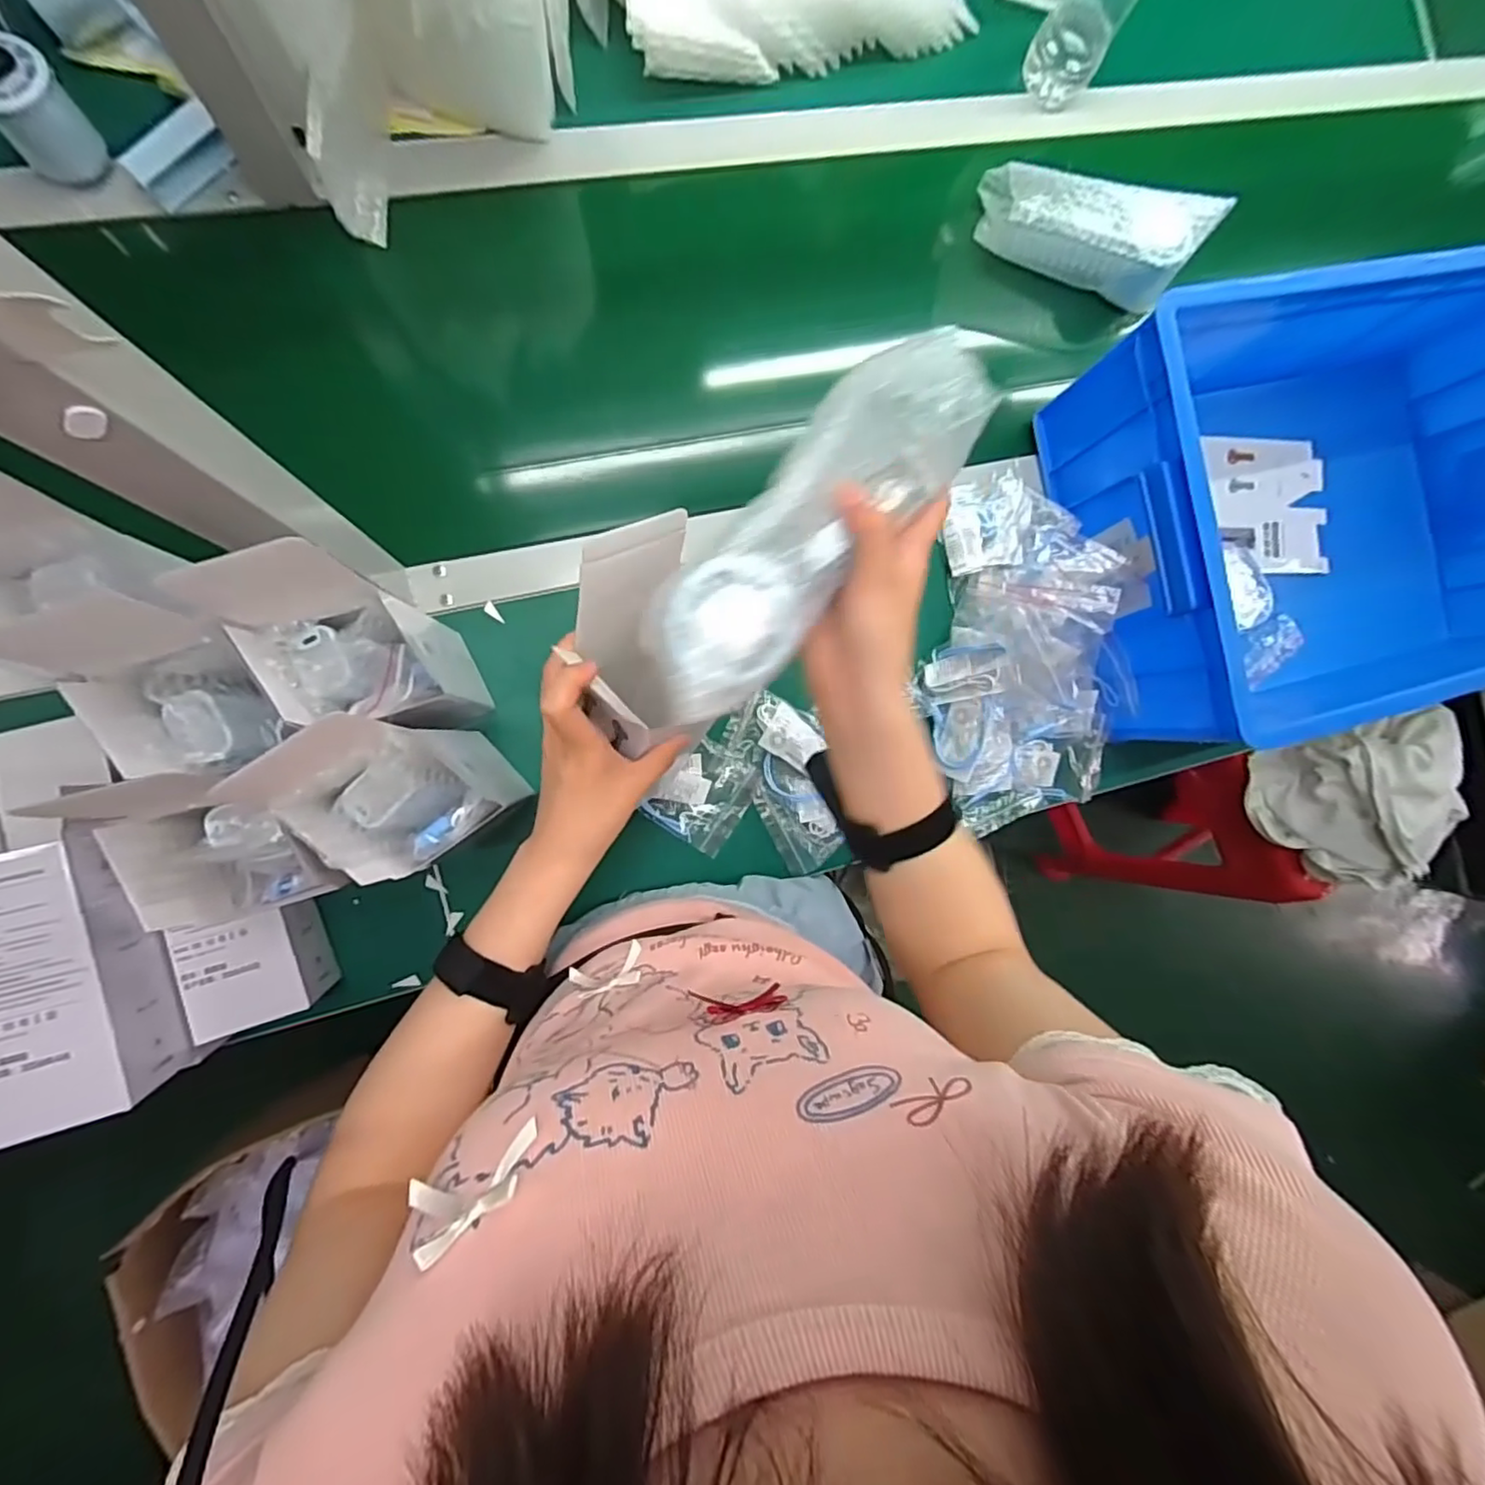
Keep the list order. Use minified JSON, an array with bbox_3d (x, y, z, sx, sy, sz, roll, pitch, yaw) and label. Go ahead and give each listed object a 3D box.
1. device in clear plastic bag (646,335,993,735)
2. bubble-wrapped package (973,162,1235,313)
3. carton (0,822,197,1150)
[{"bbox_3d":[0.030,-0.095,0.295,0.063,0.042,0.195,42,89,-7],"label":"device in clear plastic bag"},{"bbox_3d":[0.324,-0.477,0.596,0.197,0.079,0.059,13,88,-9],"label":"bubble-wrapped package"},{"bbox_3d":[-0.412,0.141,0.395,0.077,0.077,0.163,-9,91,-10],"label":"carton"}]

